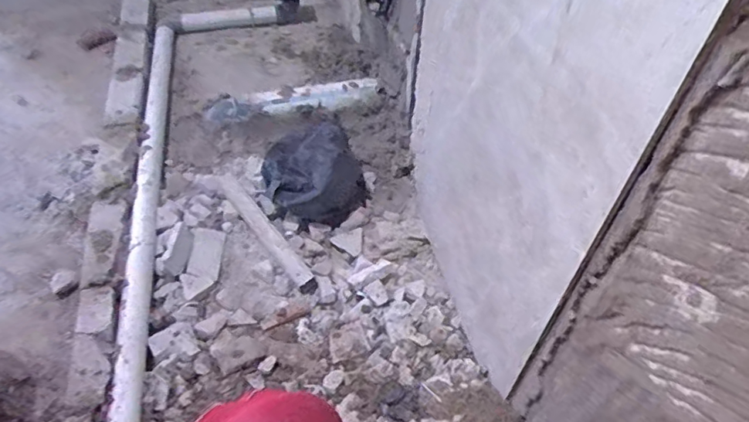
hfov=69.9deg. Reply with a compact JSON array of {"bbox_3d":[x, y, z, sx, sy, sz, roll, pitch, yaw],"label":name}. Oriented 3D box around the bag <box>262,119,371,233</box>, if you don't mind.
[{"bbox_3d":[-0.148,-0.095,1.170,0.198,0.136,0.283,-17,51,-17],"label":"bag"}]

